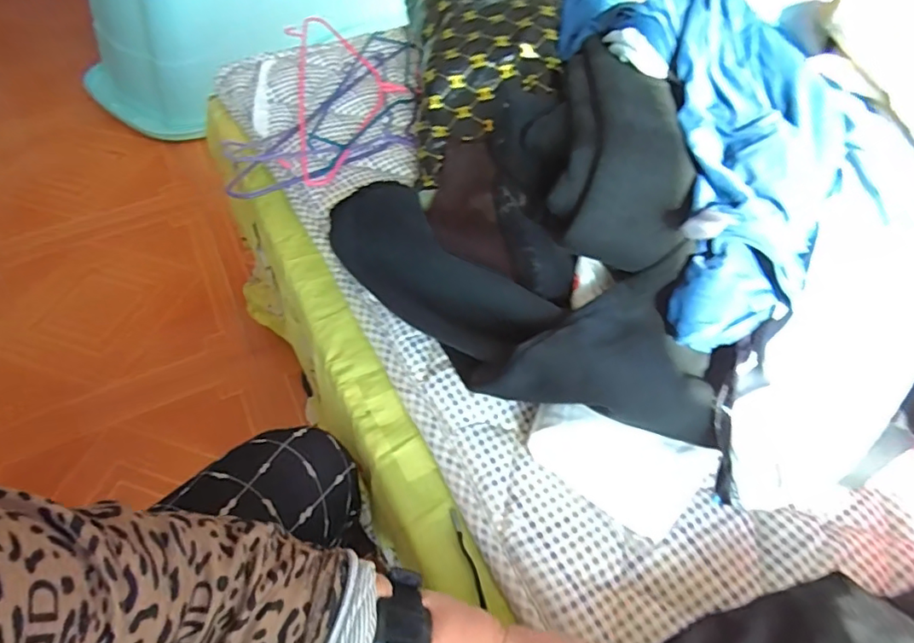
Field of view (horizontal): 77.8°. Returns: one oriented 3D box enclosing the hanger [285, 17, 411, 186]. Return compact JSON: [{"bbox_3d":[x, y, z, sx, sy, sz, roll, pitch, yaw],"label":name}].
[{"bbox_3d":[-0.155,-0.339,0.819,0.160,0.022,0.400,-9,55,-11],"label":"hanger"}]

